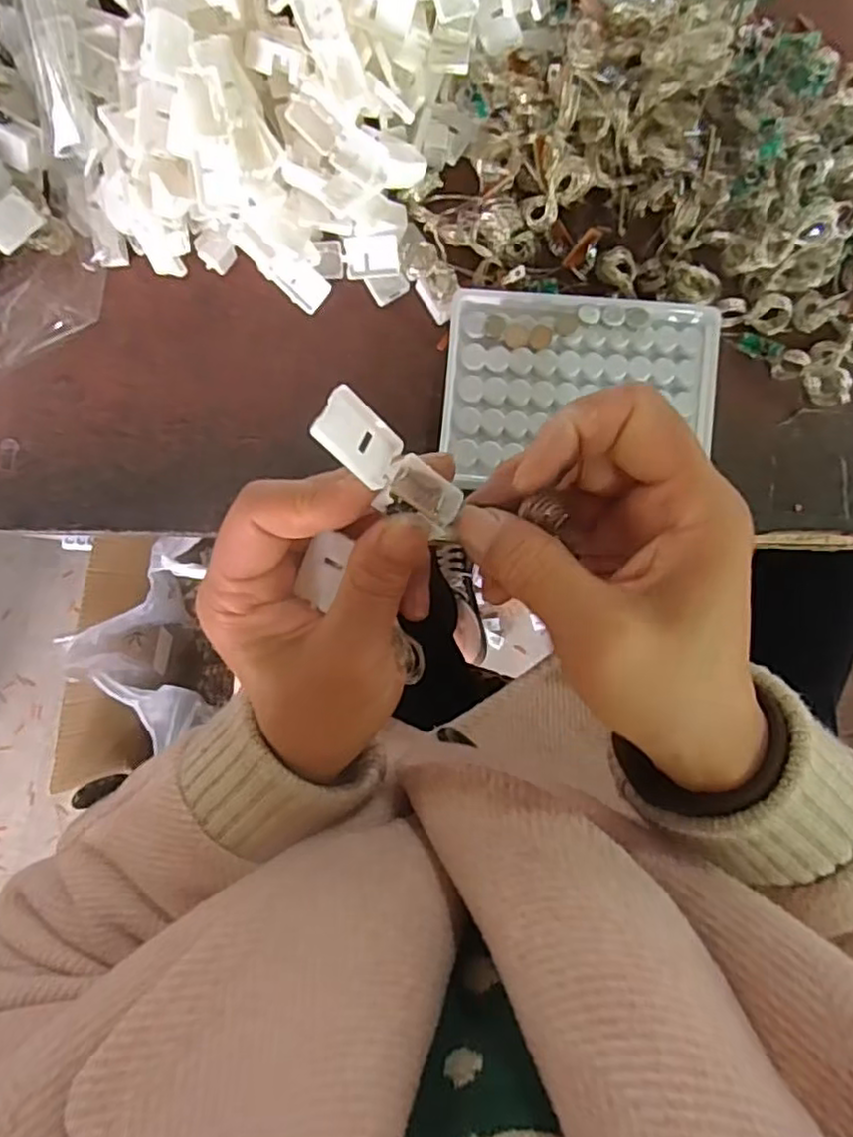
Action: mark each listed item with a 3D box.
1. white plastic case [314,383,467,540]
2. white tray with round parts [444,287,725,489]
[{"bbox_3d":[-0.014,-0.031,0.210,0.054,0.013,0.022,36,62,-31],"label":"white plastic case"},{"bbox_3d":[0.075,-0.087,0.338,0.128,0.027,0.092,4,89,2],"label":"white tray with round parts"}]

